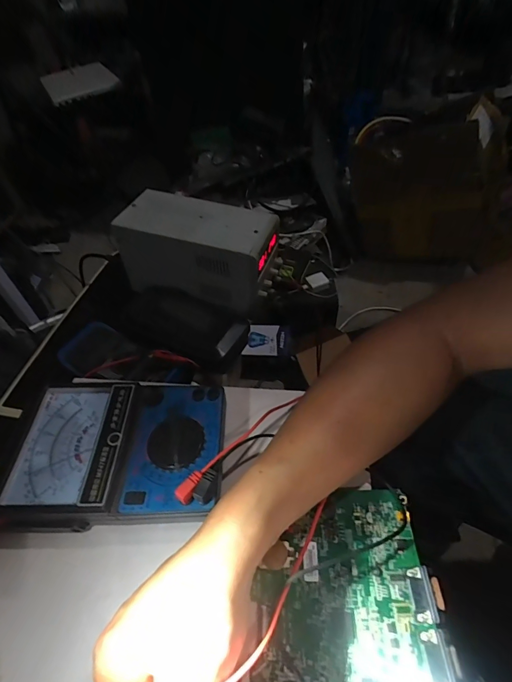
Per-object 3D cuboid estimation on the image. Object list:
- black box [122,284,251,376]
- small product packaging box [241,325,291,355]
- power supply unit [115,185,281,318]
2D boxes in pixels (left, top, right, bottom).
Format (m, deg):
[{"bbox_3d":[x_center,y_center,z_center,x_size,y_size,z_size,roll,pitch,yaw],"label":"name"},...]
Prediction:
[{"bbox_3d":[-0.129,-0.027,0.637,0.234,0.054,0.127,15,53,18],"label":"black box"},{"bbox_3d":[0.030,-0.001,0.914,0.113,0.014,0.079,4,74,9],"label":"small product packaging box"},{"bbox_3d":[-0.099,-0.164,0.665,0.259,0.132,0.140,19,48,18],"label":"power supply unit"}]

